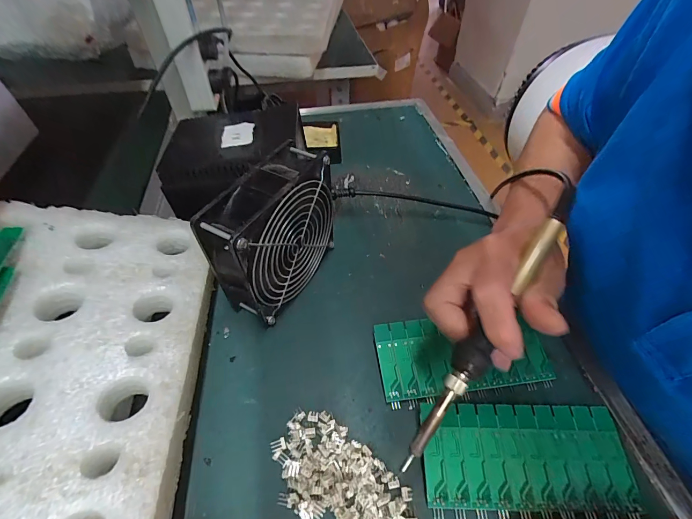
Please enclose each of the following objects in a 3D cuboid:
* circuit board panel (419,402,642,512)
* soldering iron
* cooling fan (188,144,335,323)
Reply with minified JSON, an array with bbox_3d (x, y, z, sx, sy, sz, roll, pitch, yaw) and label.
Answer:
[{"bbox_3d":[0.124,0.135,0.228,0.138,0.010,0.063,-2,50,-1],"label":"circuit board panel"},{"bbox_3d":[0.085,0.047,0.202,0.020,0.013,0.176,32,81,24],"label":"soldering iron"},{"bbox_3d":[-0.059,-0.018,0.288,0.047,0.122,0.121,22,53,18],"label":"cooling fan"}]

